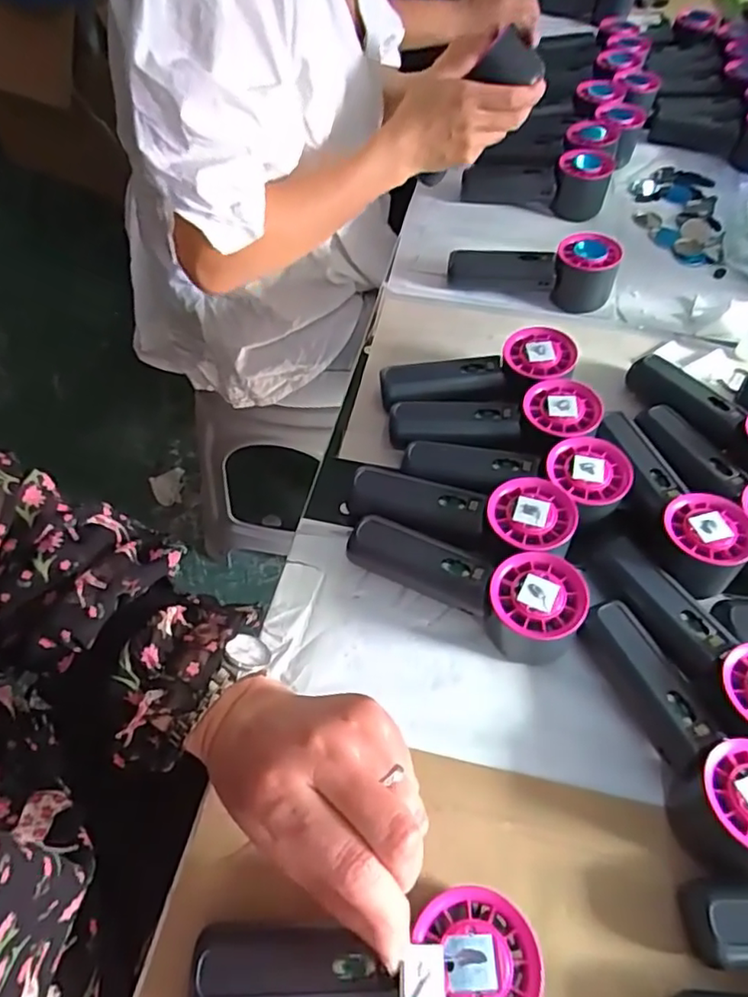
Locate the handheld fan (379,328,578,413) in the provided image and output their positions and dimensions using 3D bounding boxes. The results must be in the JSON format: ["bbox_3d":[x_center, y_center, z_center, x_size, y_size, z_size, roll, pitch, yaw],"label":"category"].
[{"bbox_3d":[0.084,-0.095,0.500,0.151,0.057,0.063,-6,56,-6],"label":"handheld fan"}]

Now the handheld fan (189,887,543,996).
[{"bbox_3d":[-0.005,0.215,0.286,0.155,0.057,0.058,3,55,1],"label":"handheld fan"}]

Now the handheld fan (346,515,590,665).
[{"bbox_3d":[0.059,0.050,0.403,0.152,0.053,0.050,28,59,17],"label":"handheld fan"}]

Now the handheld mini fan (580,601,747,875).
[{"bbox_3d":[0.173,0.130,0.352,0.055,0.051,0.149,-27,60,-18],"label":"handheld mini fan"}]

